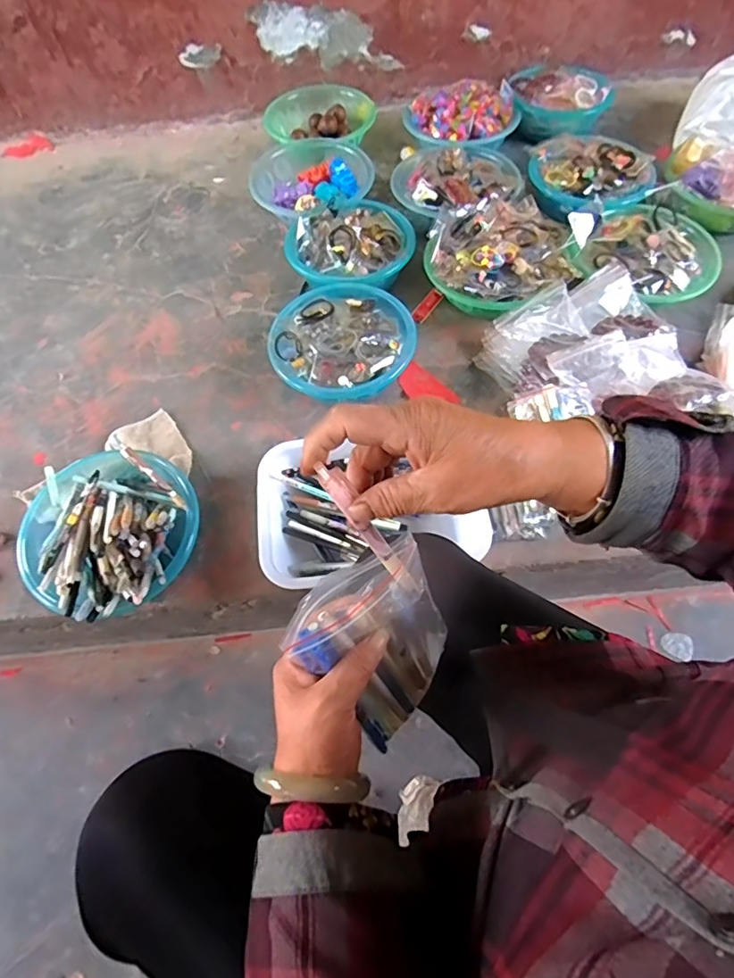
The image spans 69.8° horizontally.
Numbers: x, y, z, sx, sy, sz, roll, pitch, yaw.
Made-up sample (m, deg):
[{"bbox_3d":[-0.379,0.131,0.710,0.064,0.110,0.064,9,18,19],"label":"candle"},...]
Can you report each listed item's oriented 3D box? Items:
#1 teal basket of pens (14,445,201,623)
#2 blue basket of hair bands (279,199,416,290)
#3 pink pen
[{"bbox_3d":[-0.350,0.053,0.693,0.256,0.117,0.220,18,63,11],"label":"teal basket of pens"},{"bbox_3d":[-0.033,-0.427,0.931,0.218,0.081,0.219,-1,61,1],"label":"blue basket of hair bands"},{"bbox_3d":[0.005,0.030,0.330,0.008,0.128,0.014,12,57,44],"label":"pink pen"}]

